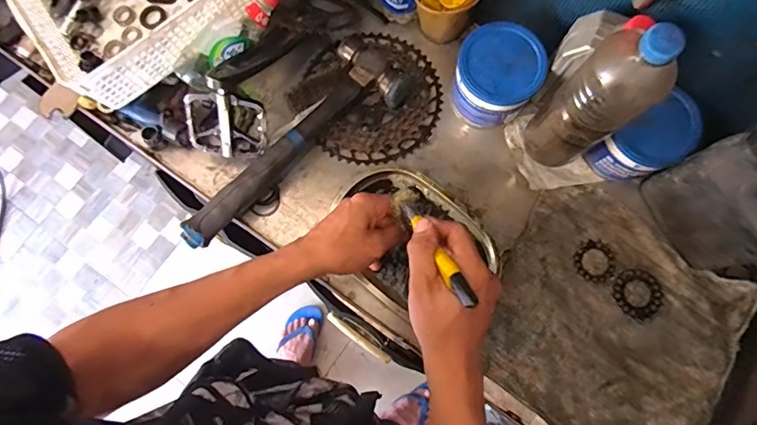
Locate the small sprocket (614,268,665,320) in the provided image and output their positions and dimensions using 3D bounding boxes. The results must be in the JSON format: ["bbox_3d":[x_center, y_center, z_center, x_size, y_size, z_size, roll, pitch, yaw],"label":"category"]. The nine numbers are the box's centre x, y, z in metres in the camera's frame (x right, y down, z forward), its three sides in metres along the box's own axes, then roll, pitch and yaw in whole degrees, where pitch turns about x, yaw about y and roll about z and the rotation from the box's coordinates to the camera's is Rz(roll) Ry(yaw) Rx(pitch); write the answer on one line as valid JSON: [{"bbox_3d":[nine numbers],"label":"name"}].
[{"bbox_3d":[0.328,0.103,0.602,0.060,0.007,0.057,0,77,0],"label":"small sprocket"}]

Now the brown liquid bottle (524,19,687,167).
[{"bbox_3d":[0.225,-0.110,0.510,0.061,0.271,0.073,-34,79,-7],"label":"brown liquid bottle"}]

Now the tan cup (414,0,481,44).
[{"bbox_3d":[0.089,-0.268,0.639,0.076,0.106,0.054,-21,78,-4],"label":"tan cup"}]

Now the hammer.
[{"bbox_3d":[-0.100,-0.088,0.628,0.117,0.051,0.363,39,80,9],"label":"hammer"}]

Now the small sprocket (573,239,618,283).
[{"bbox_3d":[0.279,0.062,0.615,0.053,0.005,0.054,37,80,8],"label":"small sprocket"}]

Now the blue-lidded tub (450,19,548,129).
[{"bbox_3d":[0.148,-0.169,0.614,0.099,0.107,0.097,0,77,0],"label":"blue-lidded tub"}]

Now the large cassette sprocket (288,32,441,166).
[{"bbox_3d":[-0.011,-0.165,0.653,0.191,0.036,0.195,0,77,0],"label":"large cassette sprocket"}]

